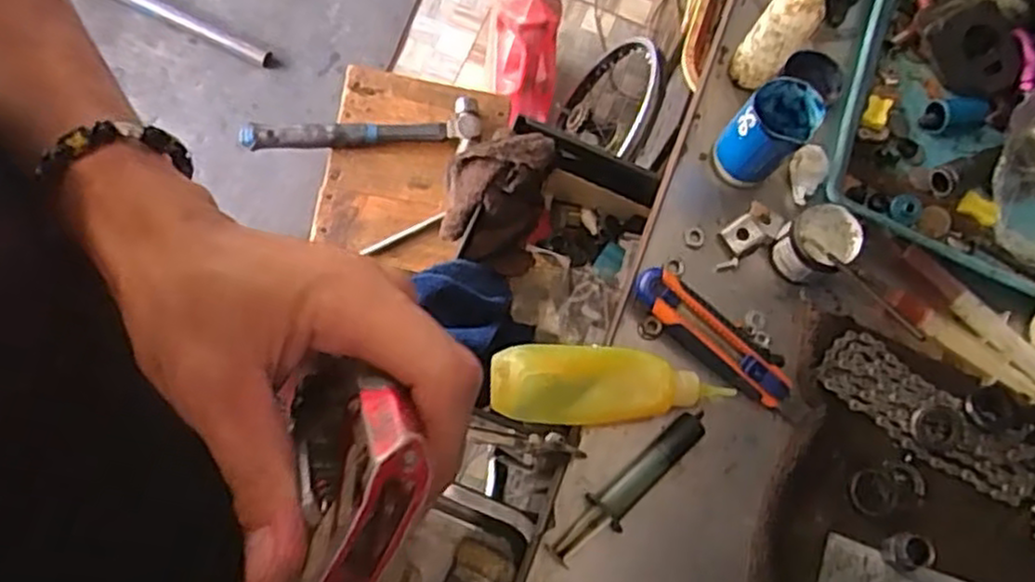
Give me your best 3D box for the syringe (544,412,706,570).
[{"bbox_3d":[0.081,0.142,0.538,0.146,0.022,0.027,-38,82,-15],"label":"syringe"}]

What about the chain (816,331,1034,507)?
[{"bbox_3d":[0.320,0.098,0.579,0.177,0.008,0.063,32,73,3],"label":"chain"}]

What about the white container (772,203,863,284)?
[{"bbox_3d":[0.238,-0.038,0.590,0.059,0.044,0.055,1,74,-4],"label":"white container"}]

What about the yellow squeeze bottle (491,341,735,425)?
[{"bbox_3d":[0.071,0.071,0.553,0.183,0.037,0.059,2,74,-4],"label":"yellow squeeze bottle"}]

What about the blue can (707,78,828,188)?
[{"bbox_3d":[0.199,-0.125,0.596,0.060,0.082,0.054,-41,81,-14],"label":"blue can"}]

